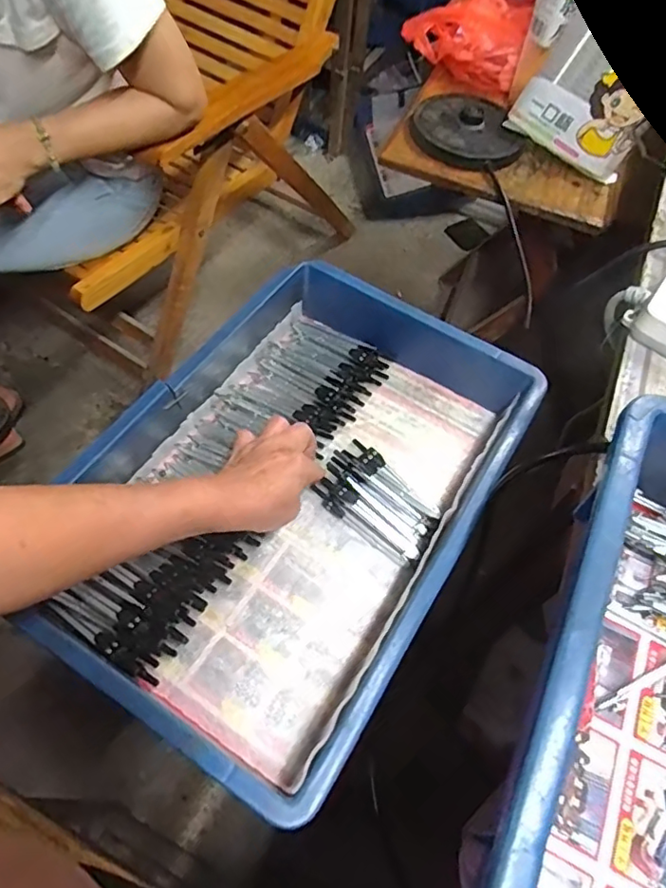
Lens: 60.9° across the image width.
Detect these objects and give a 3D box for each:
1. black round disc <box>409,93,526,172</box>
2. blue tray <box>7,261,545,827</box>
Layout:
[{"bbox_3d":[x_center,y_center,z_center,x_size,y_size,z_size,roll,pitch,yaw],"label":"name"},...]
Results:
[{"bbox_3d":[0.177,-0.414,0.736,0.144,0.033,0.144,2,58,-3],"label":"black round disc"},{"bbox_3d":[-0.026,0.034,0.506,0.286,0.080,0.433,31,61,14],"label":"blue tray"}]

